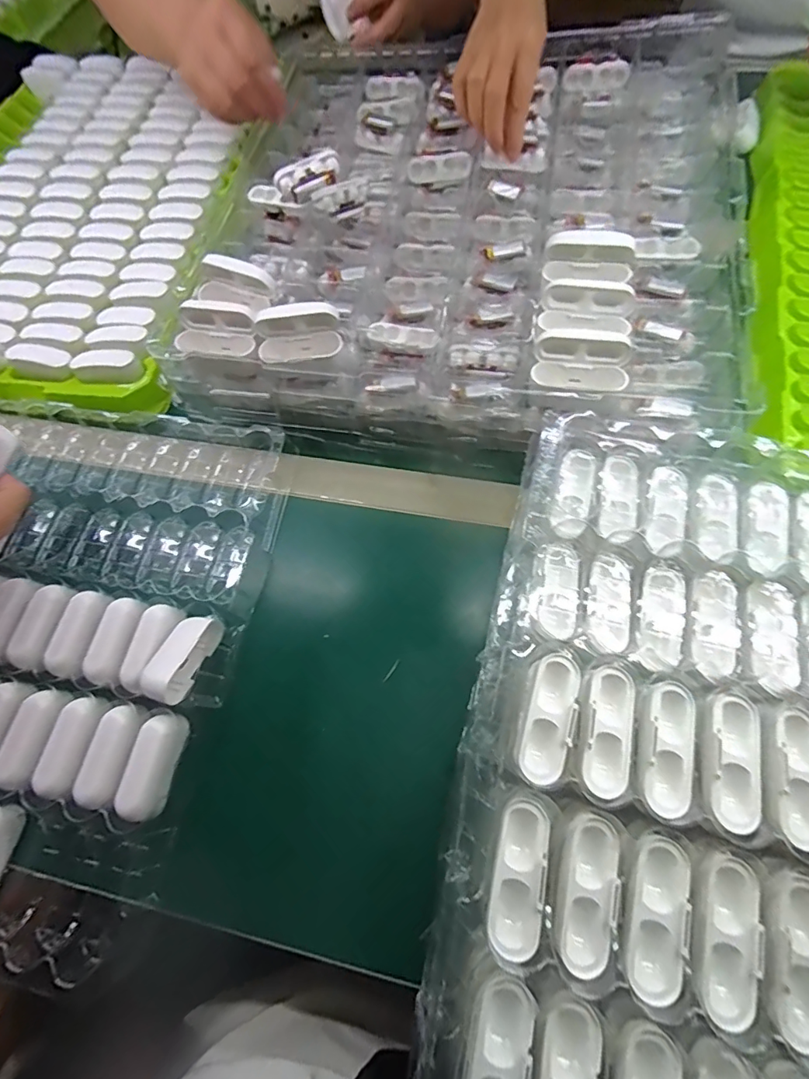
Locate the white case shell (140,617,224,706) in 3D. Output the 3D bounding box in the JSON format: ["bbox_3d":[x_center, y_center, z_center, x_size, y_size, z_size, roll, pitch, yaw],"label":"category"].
[{"bbox_3d":[-0.157,0.081,0.337,0.029,0.021,0.065,18,49,11],"label":"white case shell"}]

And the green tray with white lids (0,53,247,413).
[{"bbox_3d":[-0.389,-0.386,0.548,0.405,0.057,0.552,2,66,6],"label":"green tray with white lids"}]

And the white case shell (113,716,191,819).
[{"bbox_3d":[-0.163,0.150,0.315,0.028,0.022,0.061,7,67,8],"label":"white case shell"}]

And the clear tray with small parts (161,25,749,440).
[{"bbox_3d":[0.065,-0.305,0.437,0.435,0.067,0.436,10,70,8],"label":"clear tray with small parts"}]

